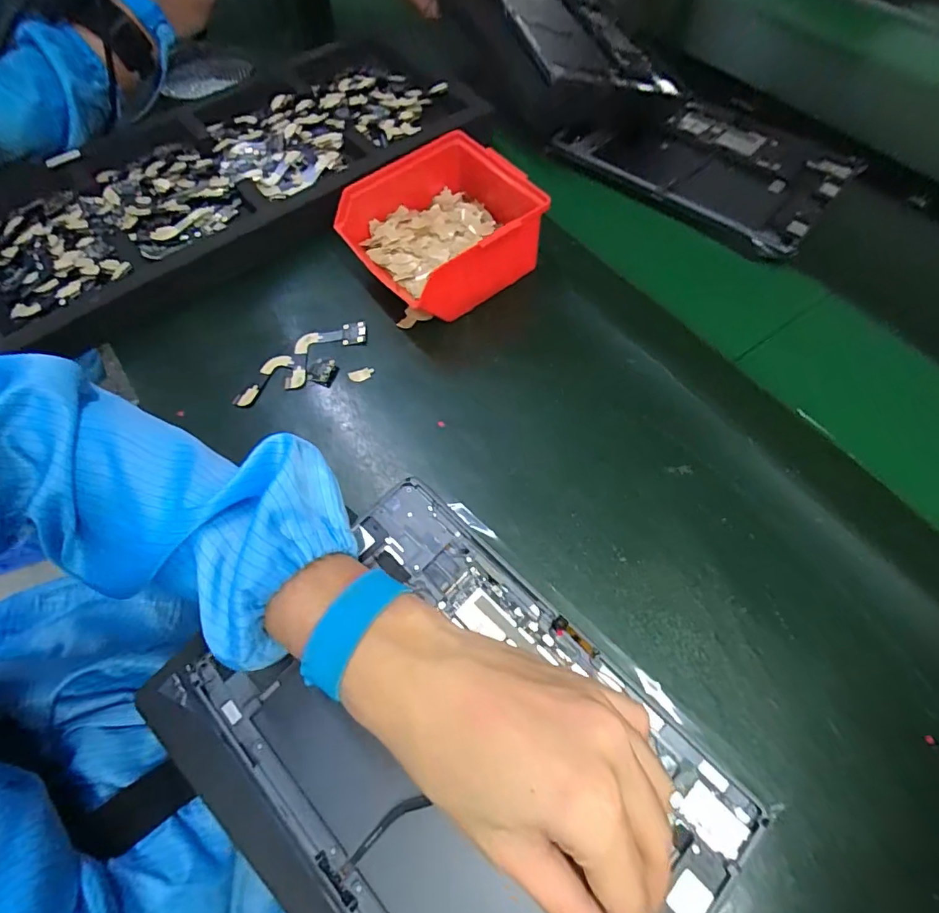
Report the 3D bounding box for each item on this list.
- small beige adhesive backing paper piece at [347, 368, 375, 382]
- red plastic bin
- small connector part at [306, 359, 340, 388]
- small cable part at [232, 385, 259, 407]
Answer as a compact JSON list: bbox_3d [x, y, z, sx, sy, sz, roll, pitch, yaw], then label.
[{"bbox_3d":[-0.085,-0.065,0.389,0.020,0.004,0.010,-17,64,-5],"label":"small beige adhesive backing paper piece"},{"bbox_3d":[-0.016,-0.186,0.409,0.139,0.071,0.128,-41,68,-15],"label":"red plastic bin"},{"bbox_3d":[-0.116,-0.066,0.389,0.020,0.006,0.022,16,66,11],"label":"small connector part"},{"bbox_3d":[-0.172,-0.047,0.380,0.009,0.008,0.022,39,72,20],"label":"small cable part"}]

